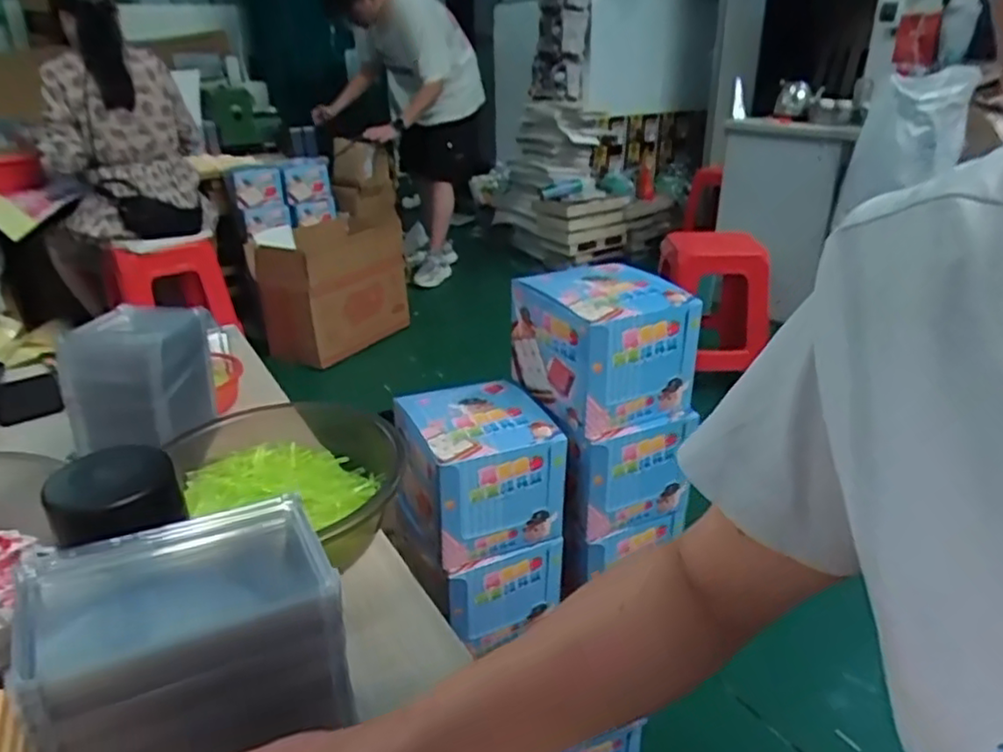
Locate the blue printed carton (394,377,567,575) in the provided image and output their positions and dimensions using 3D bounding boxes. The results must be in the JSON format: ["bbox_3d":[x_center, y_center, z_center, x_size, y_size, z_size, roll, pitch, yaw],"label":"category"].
[{"bbox_3d":[-0.029,0.099,0.780,0.155,0.131,0.170,-11,27,-20],"label":"blue printed carton"}]

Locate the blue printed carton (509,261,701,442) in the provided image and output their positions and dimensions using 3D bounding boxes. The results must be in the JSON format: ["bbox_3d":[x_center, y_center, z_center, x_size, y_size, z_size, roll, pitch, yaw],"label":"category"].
[{"bbox_3d":[0.117,-0.040,0.782,0.157,0.131,0.168,-13,29,-21],"label":"blue printed carton"}]

